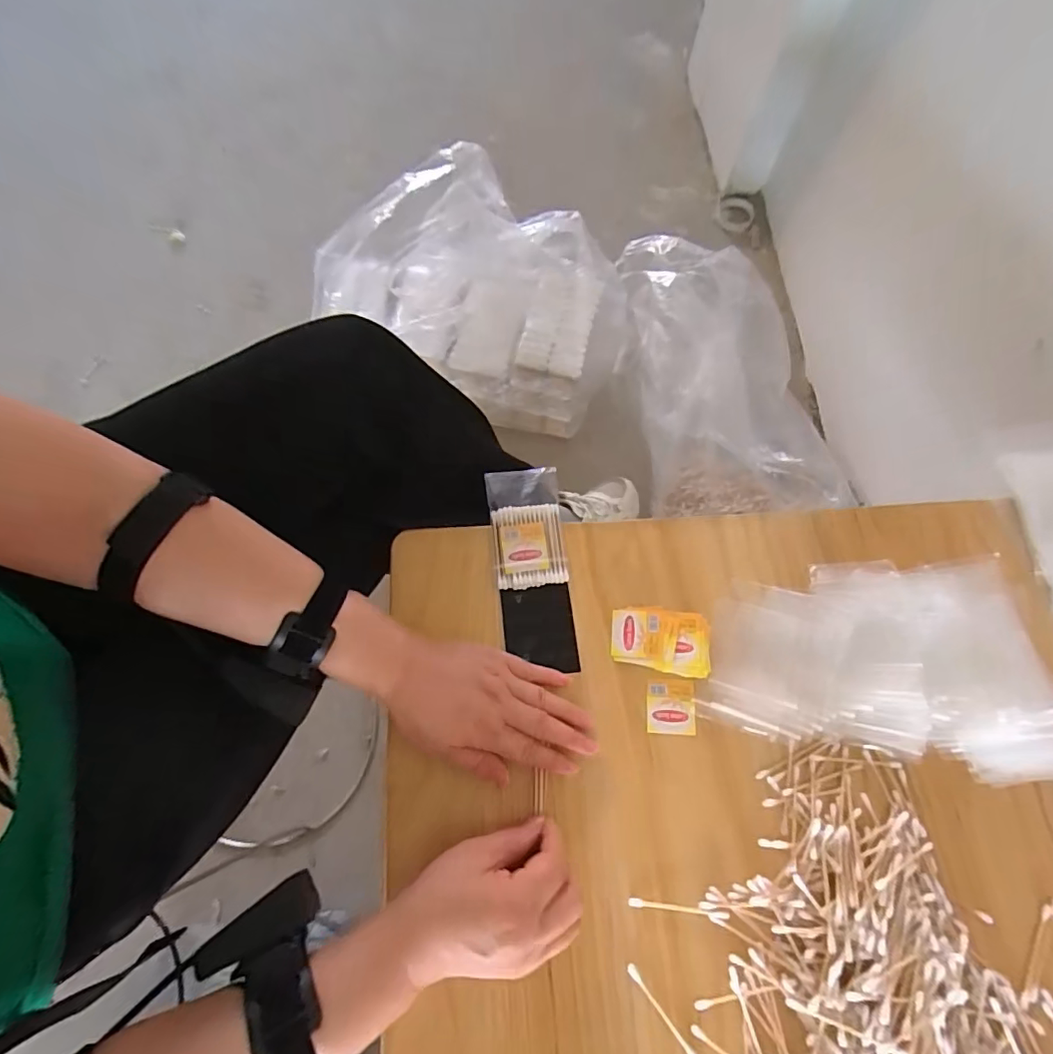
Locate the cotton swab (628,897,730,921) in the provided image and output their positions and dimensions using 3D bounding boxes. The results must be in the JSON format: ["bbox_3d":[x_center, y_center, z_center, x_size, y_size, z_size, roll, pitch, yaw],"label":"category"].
[{"bbox_3d":[0.112,0.280,0.388,0.072,0.004,0.006,5,72,3],"label":"cotton swab"}]

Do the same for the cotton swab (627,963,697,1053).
[{"bbox_3d":[0.095,0.339,0.367,0.007,0.004,0.073,-37,75,-11],"label":"cotton swab"}]

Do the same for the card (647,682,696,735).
[{"bbox_3d":[0.120,0.150,0.439,0.039,0.004,0.041,2,71,2],"label":"card"}]

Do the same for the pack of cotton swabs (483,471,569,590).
[{"bbox_3d":[0.000,-0.001,0.482,0.064,0.016,0.112,-6,71,-1],"label":"pack of cotton swabs"}]

